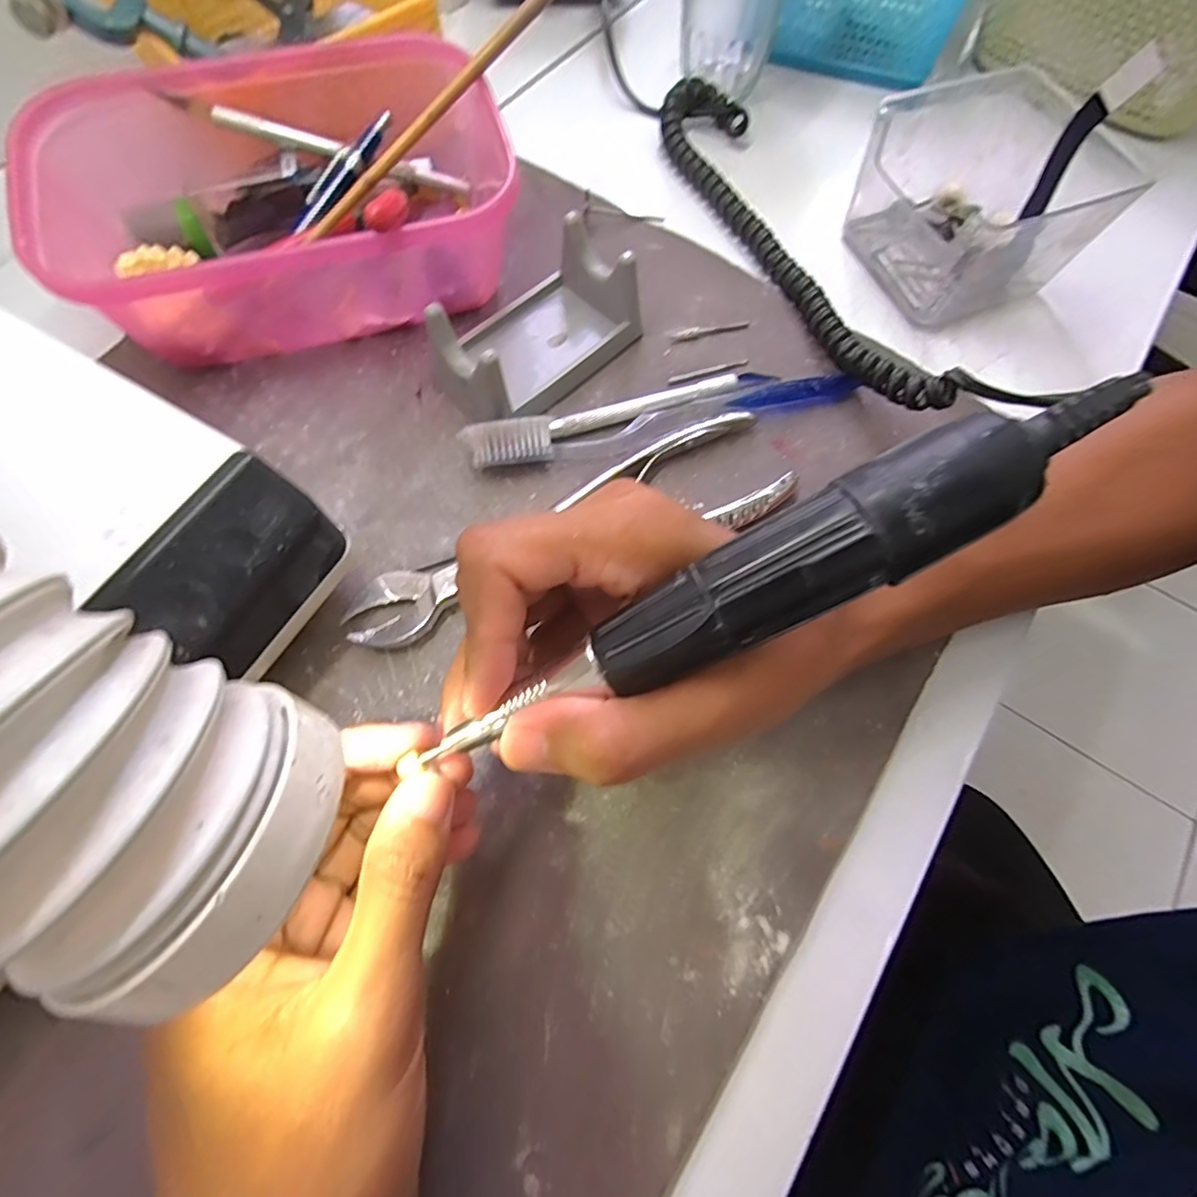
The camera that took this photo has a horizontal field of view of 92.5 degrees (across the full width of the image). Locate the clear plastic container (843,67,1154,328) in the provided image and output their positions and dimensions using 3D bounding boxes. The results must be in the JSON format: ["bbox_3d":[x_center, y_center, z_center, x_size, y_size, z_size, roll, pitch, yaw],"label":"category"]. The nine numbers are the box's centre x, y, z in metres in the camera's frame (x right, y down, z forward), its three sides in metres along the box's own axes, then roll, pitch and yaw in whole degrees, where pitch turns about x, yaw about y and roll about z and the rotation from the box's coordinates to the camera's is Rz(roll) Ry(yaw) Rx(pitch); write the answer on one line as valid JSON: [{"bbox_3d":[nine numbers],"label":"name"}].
[{"bbox_3d":[0.197,-0.208,0.297,0.100,0.062,0.108,-25,72,-11],"label":"clear plastic container"}]

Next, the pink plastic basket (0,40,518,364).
[{"bbox_3d":[-0.144,-0.185,0.270,0.194,0.068,0.135,-20,71,-9],"label":"pink plastic basket"}]

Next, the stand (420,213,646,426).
[{"bbox_3d":[-0.033,-0.130,0.268,0.094,0.039,0.060,-40,75,-15],"label":"stand"}]

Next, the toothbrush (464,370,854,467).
[{"bbox_3d":[0.032,-0.085,0.264,0.184,0.018,0.019,-16,70,-8],"label":"toothbrush"}]

